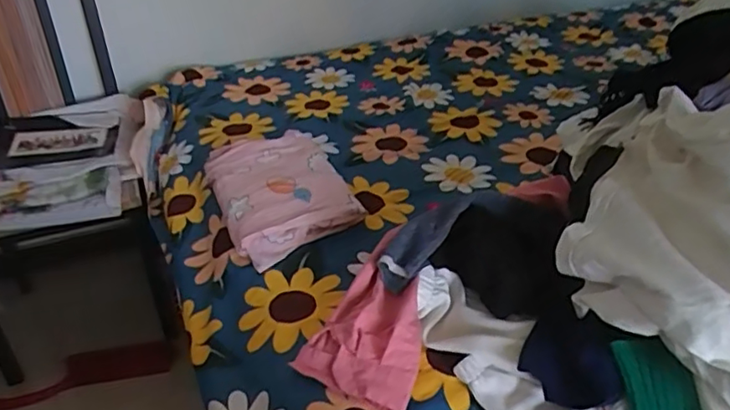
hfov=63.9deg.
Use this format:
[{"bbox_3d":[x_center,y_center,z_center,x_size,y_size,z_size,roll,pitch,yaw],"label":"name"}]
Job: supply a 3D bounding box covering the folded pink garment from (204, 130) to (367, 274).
[{"bbox_3d":[-0.144,-0.032,0.983,0.205,0.060,0.316,-15,36,-18],"label":"folded pink garment"}]

